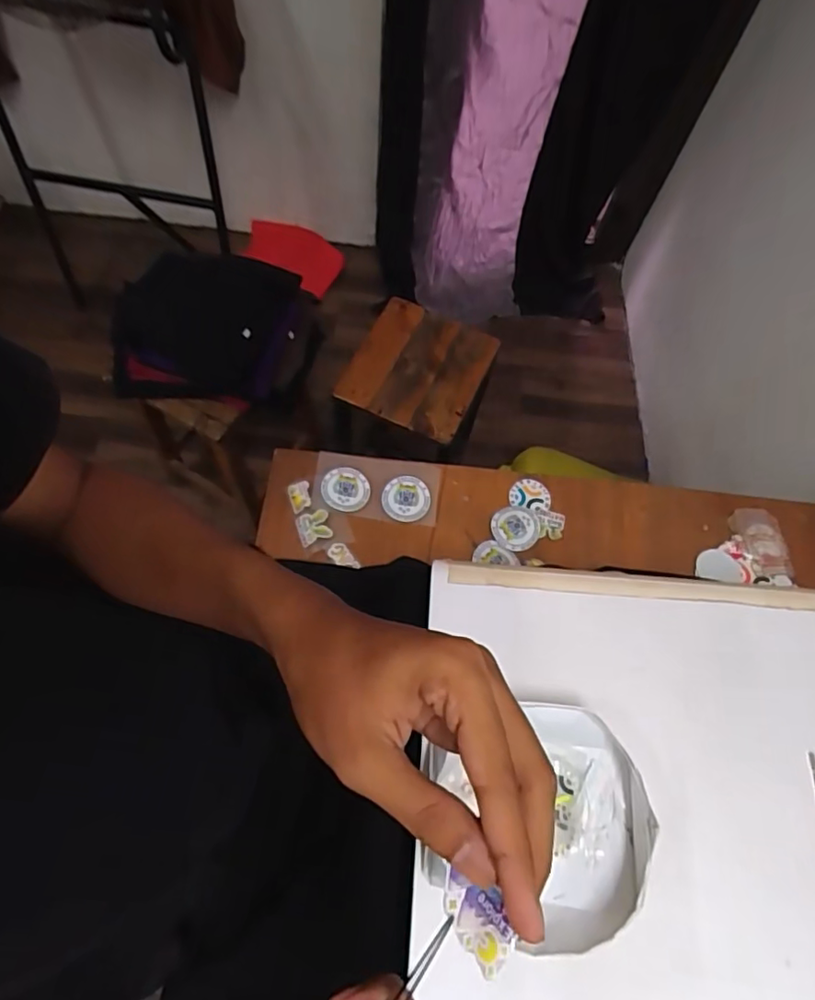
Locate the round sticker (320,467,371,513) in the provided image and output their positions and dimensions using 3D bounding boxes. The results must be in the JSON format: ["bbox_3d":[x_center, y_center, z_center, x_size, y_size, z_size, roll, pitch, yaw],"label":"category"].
[{"bbox_3d":[-0.086,-0.014,0.790,0.065,0.007,0.066,6,65,-13],"label":"round sticker"}]

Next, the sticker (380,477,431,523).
[{"bbox_3d":[-0.002,-0.001,0.791,0.066,0.006,0.069,1,65,-2],"label":"sticker"}]

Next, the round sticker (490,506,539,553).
[{"bbox_3d":[0.148,0.037,0.784,0.065,0.005,0.068,3,60,-5],"label":"round sticker"}]

